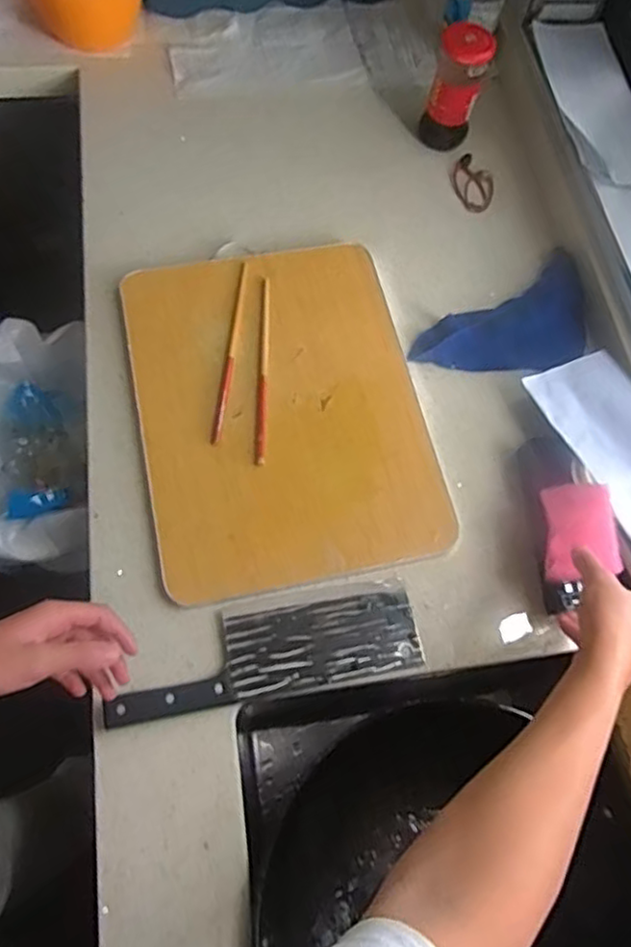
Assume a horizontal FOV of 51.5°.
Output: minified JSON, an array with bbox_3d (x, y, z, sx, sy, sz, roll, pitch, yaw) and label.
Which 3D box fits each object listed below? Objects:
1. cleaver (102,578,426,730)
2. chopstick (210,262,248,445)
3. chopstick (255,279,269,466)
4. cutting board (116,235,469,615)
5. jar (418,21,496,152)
[{"bbox_3d":[-0.043,0.159,0.601,0.281,0.022,0.086,-9,67,-9],"label":"cleaver"},{"bbox_3d":[-0.091,-0.139,0.721,0.011,0.004,0.230,7,67,0],"label":"chopstick"},{"bbox_3d":[-0.057,-0.115,0.713,0.010,0.005,0.229,1,67,-3],"label":"chopstick"},{"bbox_3d":[-0.040,-0.074,0.705,0.299,0.018,0.387,-11,68,-9],"label":"cutting board"},{"bbox_3d":[0.178,-0.491,0.832,0.067,0.128,0.055,12,66,0],"label":"jar"}]

